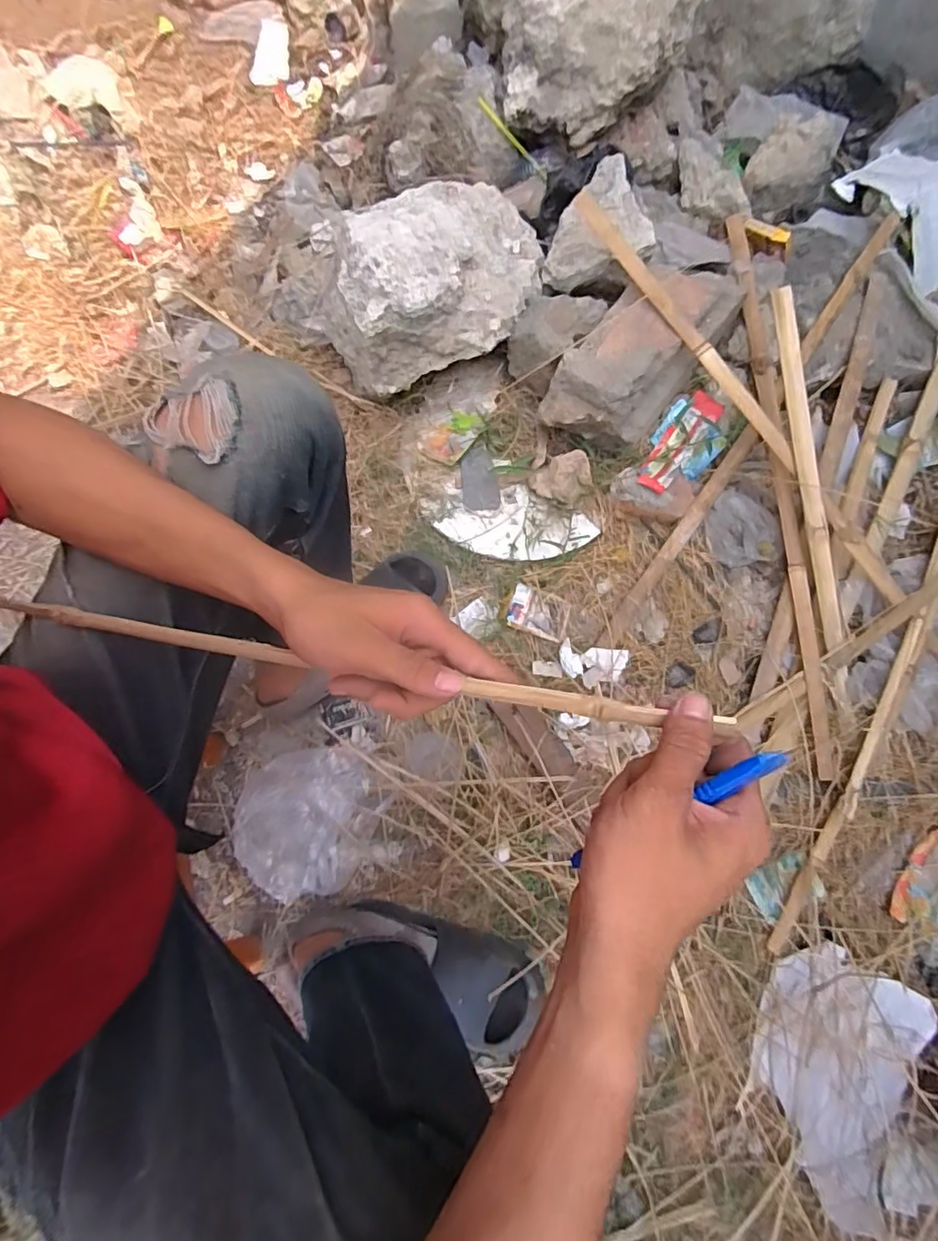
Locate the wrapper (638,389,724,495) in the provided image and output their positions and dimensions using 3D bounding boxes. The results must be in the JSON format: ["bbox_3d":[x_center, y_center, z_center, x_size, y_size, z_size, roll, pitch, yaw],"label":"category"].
[{"bbox_3d":[0.341,-0.287,0.896,0.054,0.031,0.209,37,77,8],"label":"wrapper"}]

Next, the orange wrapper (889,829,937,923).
[{"bbox_3d":[0.613,0.346,0.755,0.024,0.014,0.142,34,76,7],"label":"orange wrapper"}]

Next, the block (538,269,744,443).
[{"bbox_3d":[0.267,-0.411,0.858,0.149,0.126,0.335,40,77,9],"label":"block"}]

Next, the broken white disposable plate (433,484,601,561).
[{"bbox_3d":[0.079,-0.154,0.886,0.228,0.031,0.128,25,76,5],"label":"broken white disposable plate"}]

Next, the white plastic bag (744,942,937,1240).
[{"bbox_3d":[0.487,0.579,0.677,0.275,0.045,0.263,30,76,6],"label":"white plastic bag"}]

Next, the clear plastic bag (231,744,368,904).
[{"bbox_3d":[-0.222,0.277,0.748,0.163,0.071,0.185,-9,75,-4],"label":"clear plastic bag"}]

